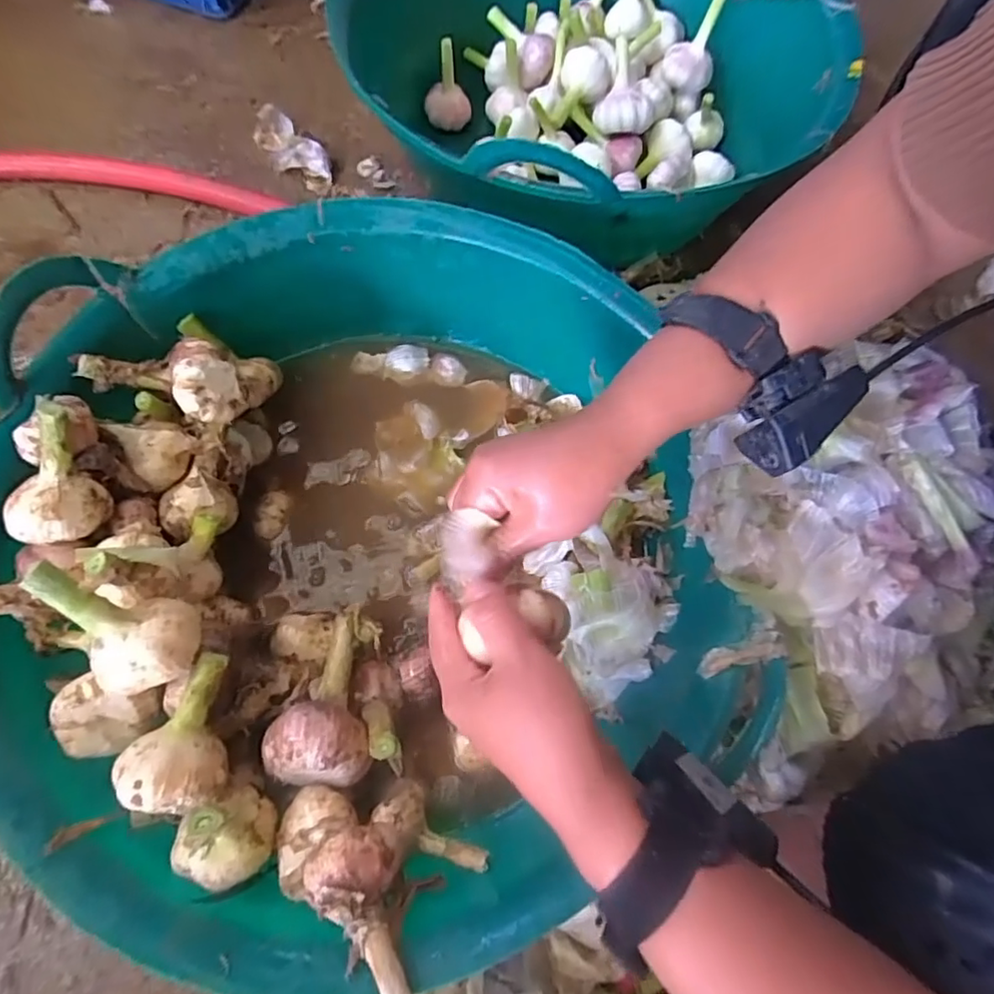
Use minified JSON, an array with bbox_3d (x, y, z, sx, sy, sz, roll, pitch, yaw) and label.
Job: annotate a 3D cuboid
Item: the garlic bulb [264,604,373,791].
[{"bbox_3d":[-0.122,0.138,0.411,0.066,0.049,0.124,-2,36,-2],"label":"garlic bulb"}]

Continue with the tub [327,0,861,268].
[{"bbox_3d":[0.107,-0.490,0.676,0.521,0.211,0.513,1,68,-1],"label":"tub"}]

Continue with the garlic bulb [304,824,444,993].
[{"bbox_3d":[-0.066,0.229,0.329,0.054,0.055,0.095,-42,75,-16],"label":"garlic bulb"}]

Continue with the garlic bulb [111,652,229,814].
[{"bbox_3d":[-0.197,0.145,0.358,0.051,0.041,0.087,-8,69,-4],"label":"garlic bulb"}]

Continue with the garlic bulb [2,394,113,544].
[{"bbox_3d":[-0.290,-0.013,0.391,0.052,0.054,0.089,-2,83,36],"label":"garlic bulb"}]

